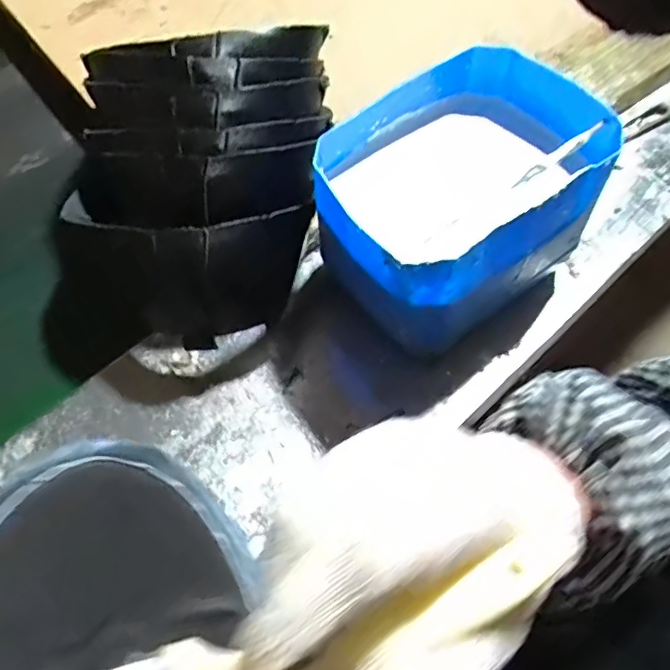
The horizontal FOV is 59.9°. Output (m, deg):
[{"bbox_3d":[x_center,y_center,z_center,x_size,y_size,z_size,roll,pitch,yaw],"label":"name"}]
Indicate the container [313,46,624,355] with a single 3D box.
[{"bbox_3d":[0.082,-0.098,0.438,0.190,0.133,0.161,-34,68,-15],"label":"container"}]

